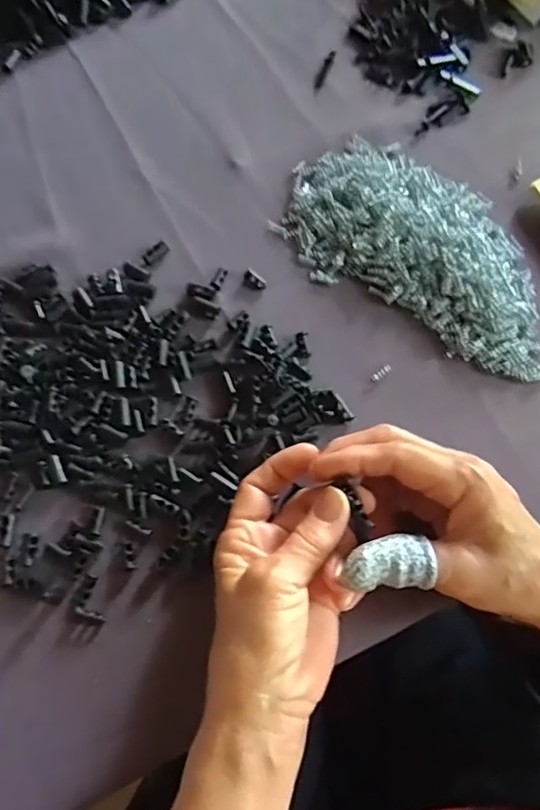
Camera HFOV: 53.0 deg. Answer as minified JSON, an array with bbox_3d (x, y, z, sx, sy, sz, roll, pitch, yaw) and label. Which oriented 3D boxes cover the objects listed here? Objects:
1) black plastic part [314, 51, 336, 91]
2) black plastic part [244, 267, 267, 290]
[{"bbox_3d":[0.042,-0.260,0.421,0.007,0.004,0.039,21,73,8],"label":"black plastic part"},{"bbox_3d":[-0.011,-0.084,0.361,0.012,0.004,0.019,-41,75,-11],"label":"black plastic part"}]

